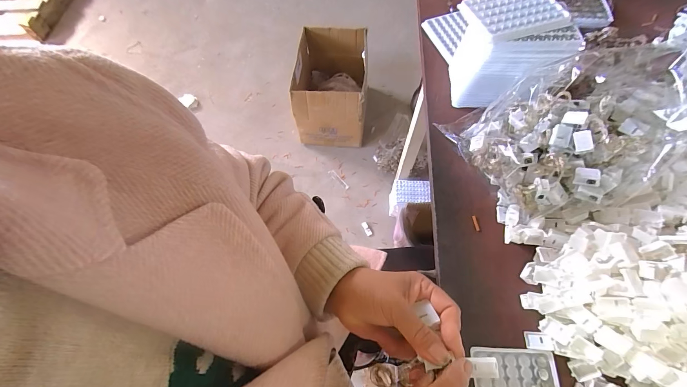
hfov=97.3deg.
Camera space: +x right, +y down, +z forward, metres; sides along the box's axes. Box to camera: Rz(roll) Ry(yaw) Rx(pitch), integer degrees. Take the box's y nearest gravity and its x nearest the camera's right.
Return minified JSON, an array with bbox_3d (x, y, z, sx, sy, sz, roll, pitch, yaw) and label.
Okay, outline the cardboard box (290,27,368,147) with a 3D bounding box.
[{"bbox_3d":[-0.048,-0.447,1.285,0.299,0.274,0.407,-1,64,2],"label":"cardboard box"}]

